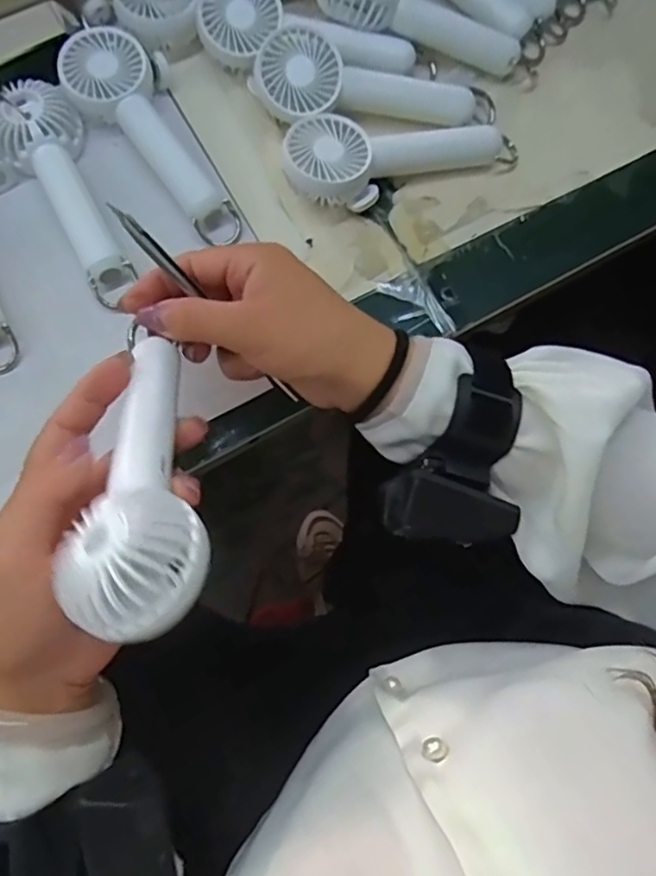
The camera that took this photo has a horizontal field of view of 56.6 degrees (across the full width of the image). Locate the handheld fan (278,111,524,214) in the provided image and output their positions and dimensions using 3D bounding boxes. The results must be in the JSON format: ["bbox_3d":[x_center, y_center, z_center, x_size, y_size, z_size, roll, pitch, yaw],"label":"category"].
[{"bbox_3d":[0.048,-0.195,0.407,0.163,0.034,0.059,-19,76,-6],"label":"handheld fan"}]

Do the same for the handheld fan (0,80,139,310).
[{"bbox_3d":[-0.163,-0.155,0.385,0.053,0.033,0.145,-29,77,-9],"label":"handheld fan"}]

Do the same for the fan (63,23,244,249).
[{"bbox_3d":[-0.119,-0.195,0.399,0.055,0.033,0.157,-29,77,-9],"label":"fan"}]

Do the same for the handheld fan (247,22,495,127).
[{"bbox_3d":[0.032,-0.237,0.419,0.166,0.036,0.050,2,74,-15],"label":"handheld fan"}]

